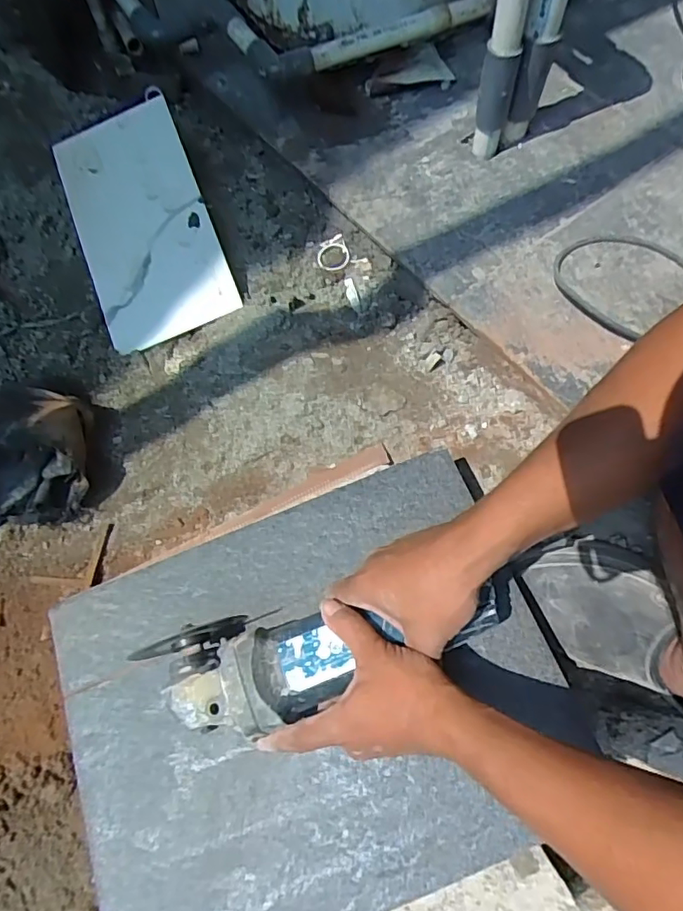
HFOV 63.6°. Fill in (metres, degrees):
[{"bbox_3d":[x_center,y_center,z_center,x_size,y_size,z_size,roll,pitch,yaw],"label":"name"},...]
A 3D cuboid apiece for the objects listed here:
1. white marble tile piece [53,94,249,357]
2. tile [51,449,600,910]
[{"bbox_3d":[-0.250,-0.288,0.694,0.167,0.014,0.287,-22,86,7],"label":"white marble tile piece"},{"bbox_3d":[-0.029,0.198,0.456,0.391,0.007,0.306,-22,67,-2],"label":"tile"}]

